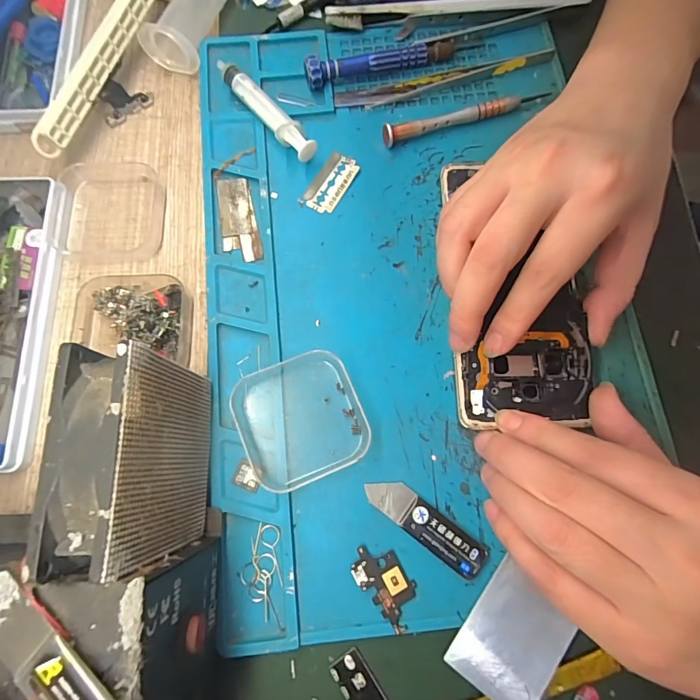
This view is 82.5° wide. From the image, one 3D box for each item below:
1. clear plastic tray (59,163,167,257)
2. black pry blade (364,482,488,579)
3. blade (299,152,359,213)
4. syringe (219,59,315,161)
[{"bbox_3d":[-0.152,-0.091,0.255,0.063,0.010,0.069,-2,76,-1],"label":"clear plastic tray"},{"bbox_3d":[0.039,0.090,0.206,0.067,0.004,0.018,36,76,11],"label":"black pry blade"},{"bbox_3d":[-0.012,-0.107,0.255,0.022,0.004,0.043,29,77,7],"label":"blade"},{"bbox_3d":[-0.054,-0.152,0.258,0.015,0.016,0.085,-41,80,-10],"label":"syringe"}]

